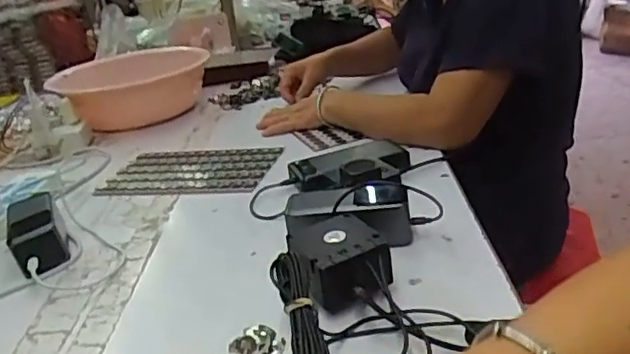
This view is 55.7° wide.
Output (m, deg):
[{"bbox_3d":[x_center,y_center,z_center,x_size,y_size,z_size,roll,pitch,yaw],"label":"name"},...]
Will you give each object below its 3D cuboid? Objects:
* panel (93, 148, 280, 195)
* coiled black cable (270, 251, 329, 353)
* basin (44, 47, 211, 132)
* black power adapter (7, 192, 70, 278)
[{"bbox_3d":[-0.193,-0.013,0.922,0.262,0.007,0.168,0,24,16],"label":"panel"},{"bbox_3d":[-0.012,0.112,0.481,0.028,0.023,0.111,-11,48,-10],"label":"coiled black cable"},{"bbox_3d":[-0.396,-0.199,1.306,0.305,0.096,0.305,-6,23,2],"label":"basin"},{"bbox_3d":[-0.332,0.067,0.713,0.060,0.050,0.139,-18,26,-24],"label":"black power adapter"}]

